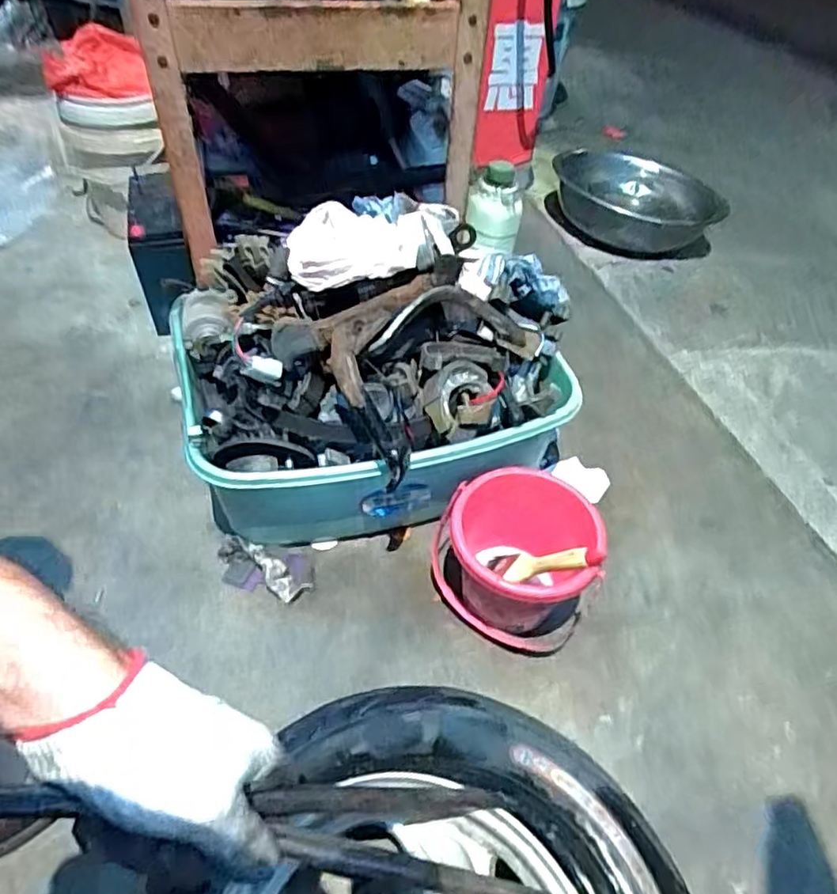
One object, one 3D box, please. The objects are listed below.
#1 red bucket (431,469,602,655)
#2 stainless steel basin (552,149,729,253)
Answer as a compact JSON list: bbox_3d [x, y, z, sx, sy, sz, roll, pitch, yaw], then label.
[{"bbox_3d":[0.101,0.118,0.663,0.139,0.142,0.142,2,48,-2],"label":"red bucket"},{"bbox_3d":[0.433,-0.506,1.291,0.287,0.093,0.284,1,48,-3],"label":"stainless steel basin"}]

